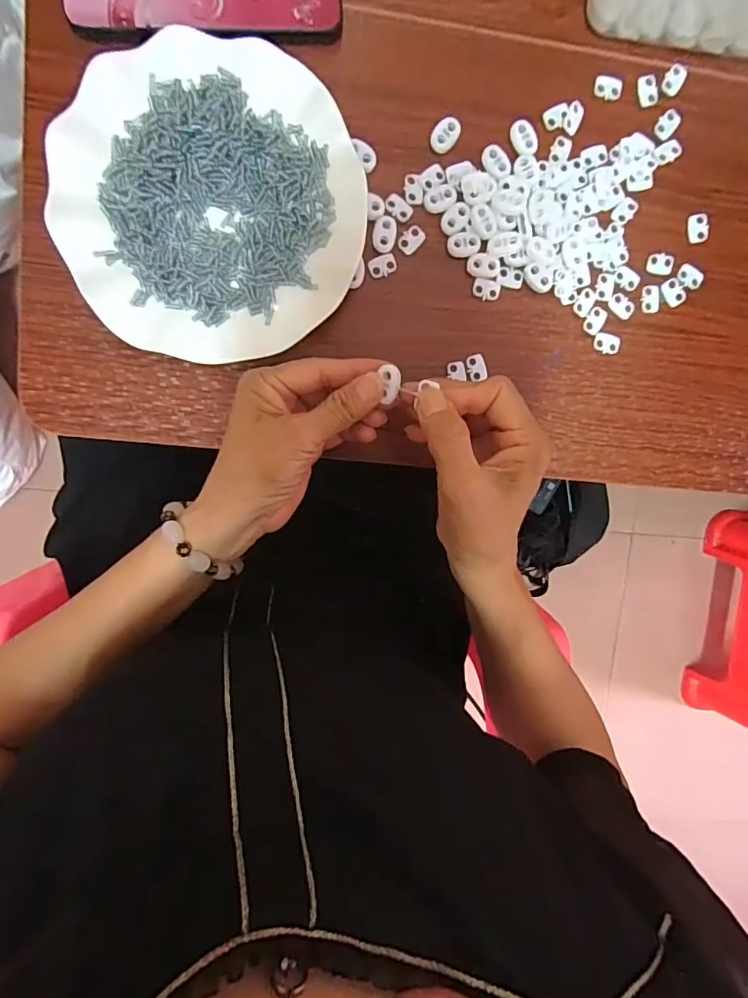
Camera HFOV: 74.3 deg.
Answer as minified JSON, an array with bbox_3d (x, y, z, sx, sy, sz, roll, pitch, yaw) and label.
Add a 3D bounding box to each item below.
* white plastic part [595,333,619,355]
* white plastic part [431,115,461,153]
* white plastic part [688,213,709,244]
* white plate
[{"bbox_3d":[0.168,-0.112,0.356,0.019,0.004,0.013,13,96,-7],"label":"white plastic part"},{"bbox_3d":[0.048,-0.242,0.327,0.015,0.006,0.021,34,93,-8],"label":"white plastic part"},{"bbox_3d":[0.231,-0.193,0.351,0.014,0.004,0.019,-6,98,-4],"label":"white plastic part"},{"bbox_3d":[-0.101,-0.182,0.312,0.179,0.025,0.182,-1,98,-5],"label":"white plate"}]

